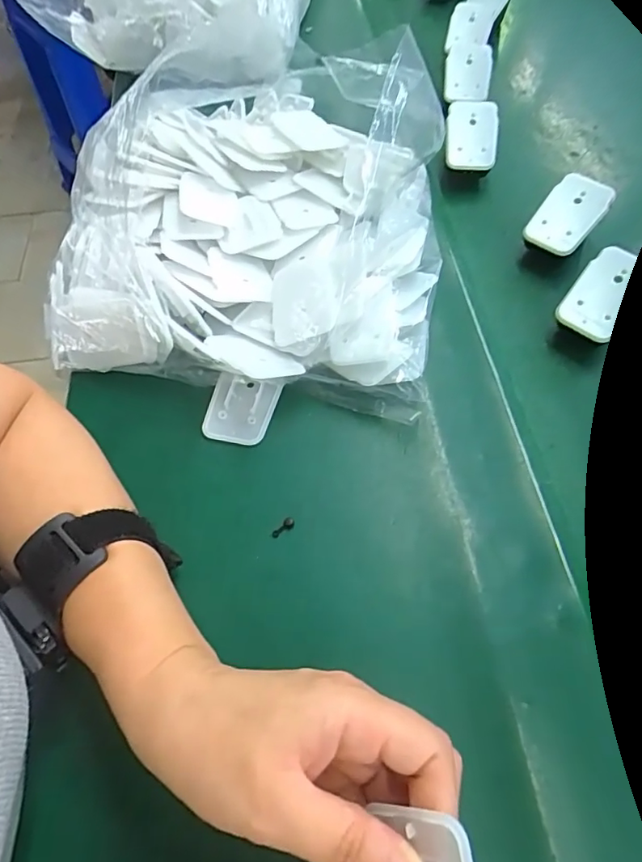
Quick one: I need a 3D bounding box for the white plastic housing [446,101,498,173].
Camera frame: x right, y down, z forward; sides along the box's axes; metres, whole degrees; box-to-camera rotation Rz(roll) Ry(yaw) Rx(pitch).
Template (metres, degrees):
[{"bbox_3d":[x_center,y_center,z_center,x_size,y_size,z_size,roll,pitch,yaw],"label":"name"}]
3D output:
[{"bbox_3d":[0.130,-0.253,0.446,0.043,0.011,0.056,5,91,7],"label":"white plastic housing"}]

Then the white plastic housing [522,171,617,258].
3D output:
[{"bbox_3d":[0.186,-0.162,0.395,0.042,0.015,0.060,40,93,19],"label":"white plastic housing"}]

